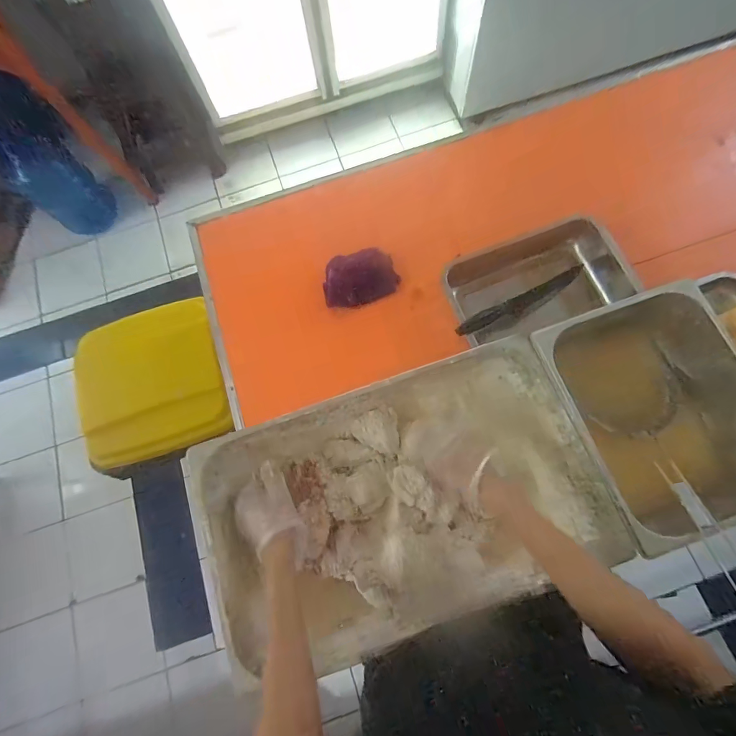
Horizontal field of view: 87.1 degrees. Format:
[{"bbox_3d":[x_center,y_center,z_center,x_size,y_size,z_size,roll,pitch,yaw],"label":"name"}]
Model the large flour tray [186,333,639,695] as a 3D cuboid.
[{"bbox_3d":[0.043,0.188,0.573,0.513,0.125,0.312,-18,74,-3],"label":"large flour tray"}]

